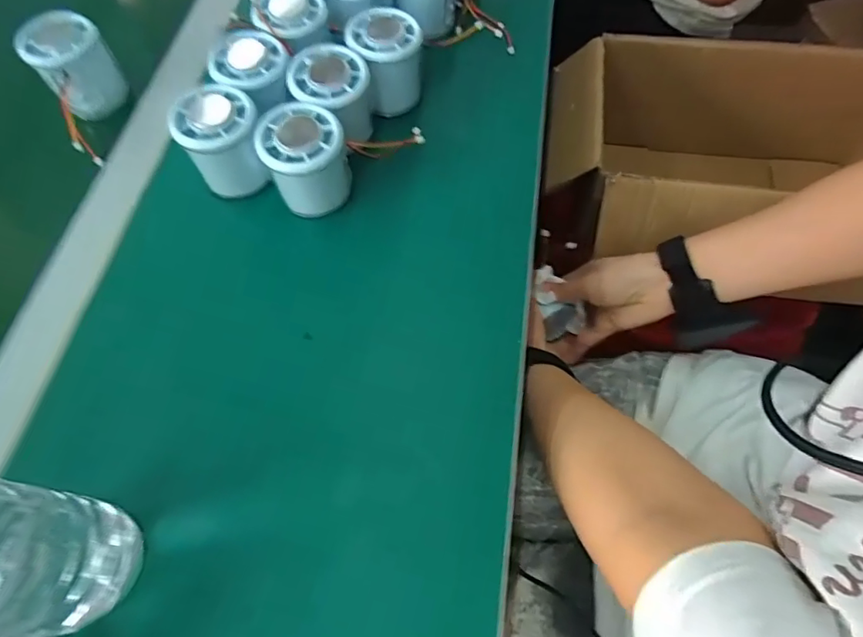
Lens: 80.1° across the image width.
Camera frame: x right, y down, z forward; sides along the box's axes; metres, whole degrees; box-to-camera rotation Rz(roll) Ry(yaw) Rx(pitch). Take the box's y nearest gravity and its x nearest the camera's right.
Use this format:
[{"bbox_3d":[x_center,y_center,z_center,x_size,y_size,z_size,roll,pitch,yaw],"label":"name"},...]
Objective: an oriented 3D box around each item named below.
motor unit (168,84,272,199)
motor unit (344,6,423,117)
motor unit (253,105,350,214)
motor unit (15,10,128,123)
[{"bbox_3d":[-0.149,-0.126,0.373,0.054,0.062,0.056,-23,65,-11],"label":"motor unit"},{"bbox_3d":[-0.036,-0.204,0.411,0.053,0.053,0.056,-10,63,-4],"label":"motor unit"},{"bbox_3d":[-0.087,-0.108,0.361,0.055,0.057,0.059,0,63,1],"label":"motor unit"},{"bbox_3d":[-0.292,-0.207,0.423,0.055,0.059,0.050,-38,69,-17],"label":"motor unit"}]

